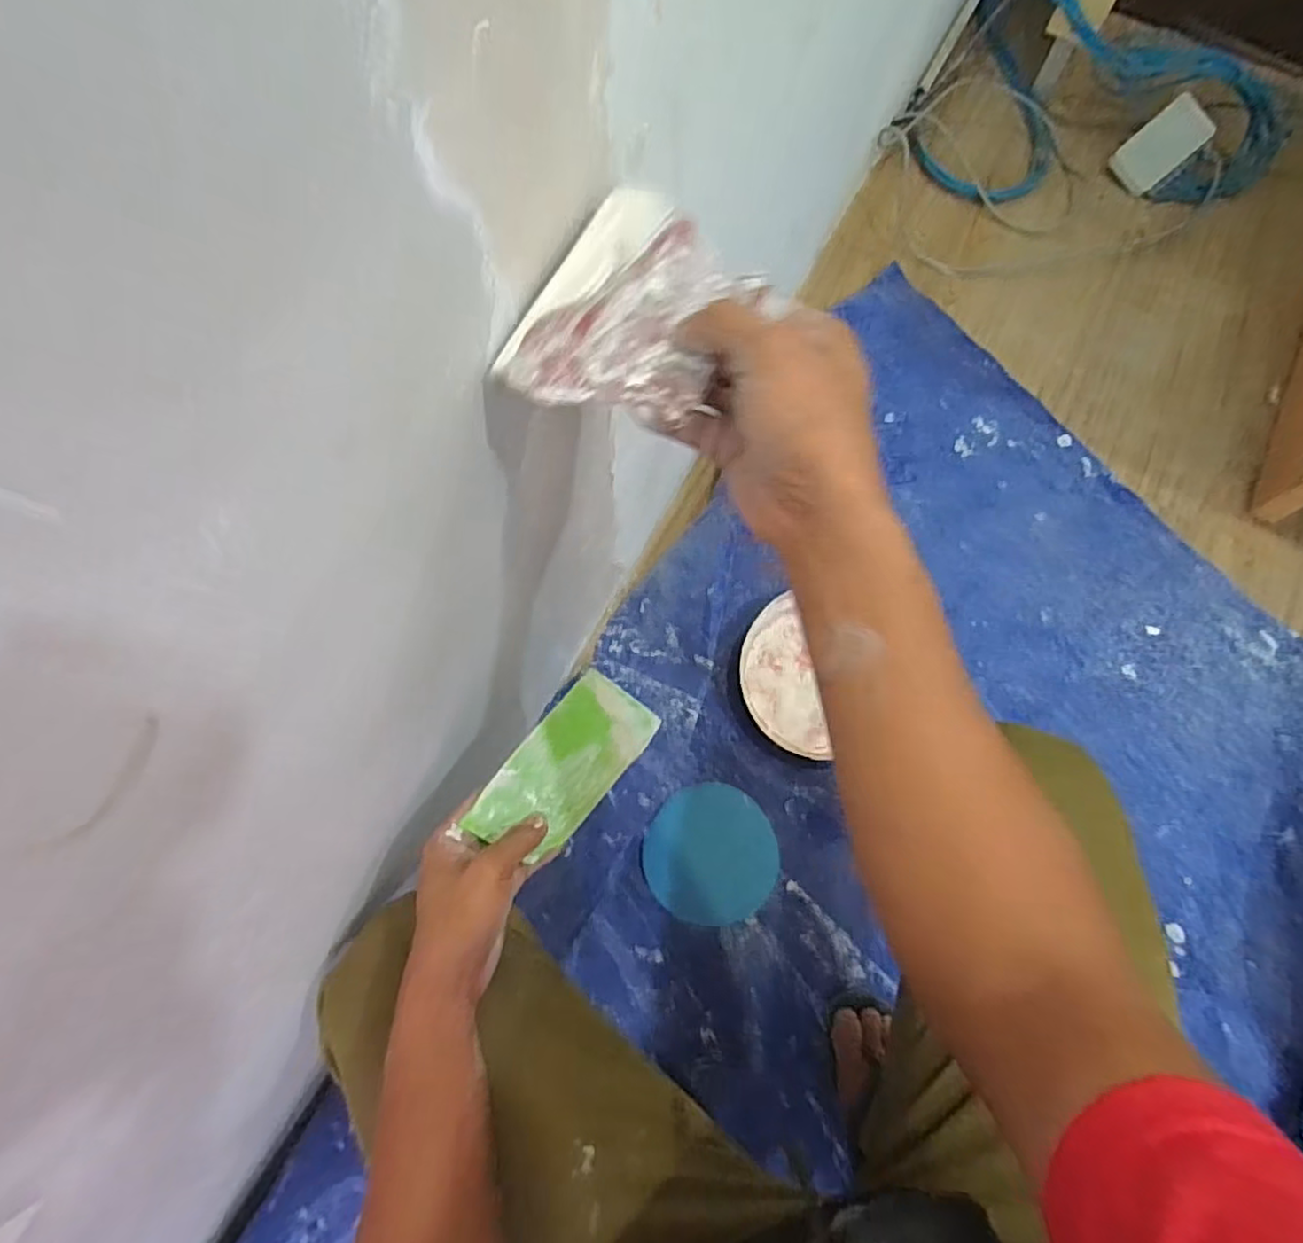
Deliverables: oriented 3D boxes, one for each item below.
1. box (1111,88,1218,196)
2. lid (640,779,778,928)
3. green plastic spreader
[{"bbox_3d":[0.795,-0.742,1.079,0.081,0.121,0.028,52,38,2],"label":"box"},{"bbox_3d":[0.069,0.263,0.791,0.147,0.007,0.148,0,72,0],"label":"lid"},{"bbox_3d":[-0.065,0.114,0.541,0.081,0.006,0.154,49,66,-18],"label":"green plastic spreader"}]

